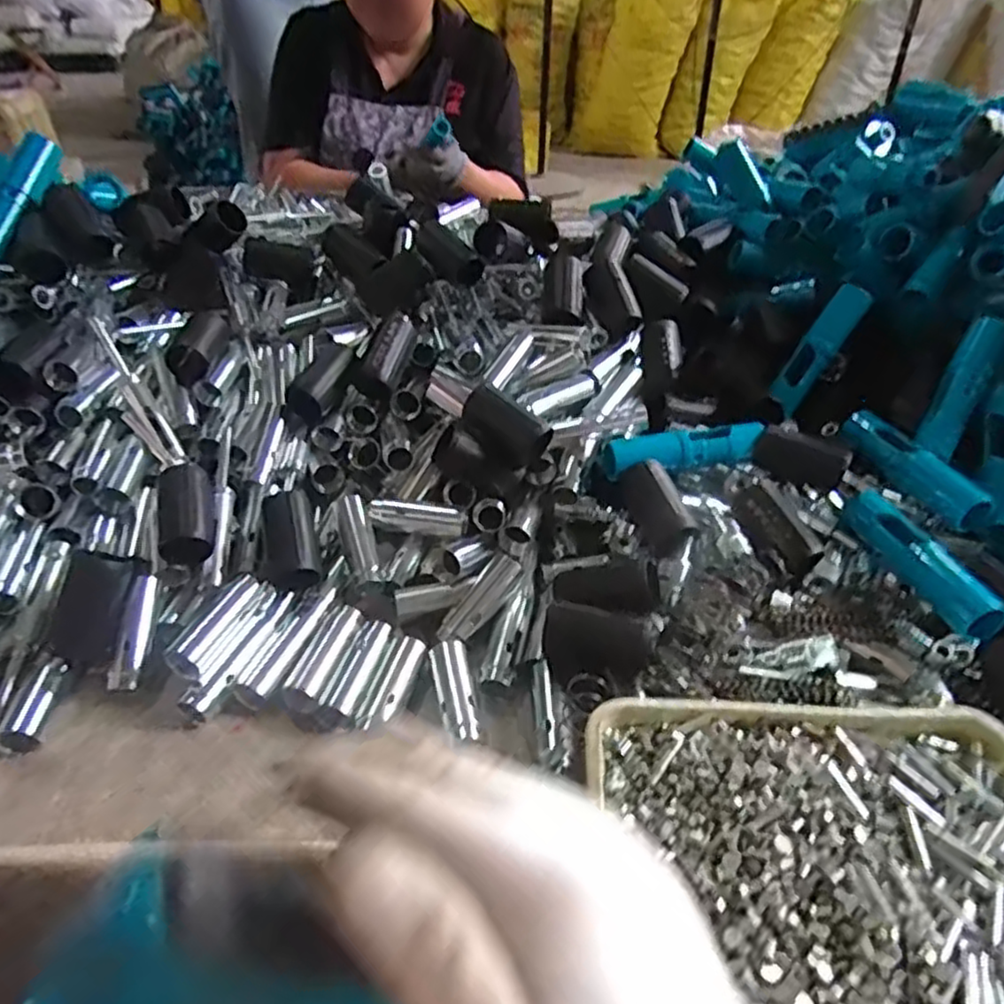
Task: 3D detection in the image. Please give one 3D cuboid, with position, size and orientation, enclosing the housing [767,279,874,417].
[{"bbox_3d":[0.267,-0.129,0.598,0.030,0.117,0.025,39,11,38],"label":"housing"}]

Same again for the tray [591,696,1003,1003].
[{"bbox_3d":[0.141,0.159,0.309,0.203,0.045,0.143,0,39,0],"label":"tray"}]

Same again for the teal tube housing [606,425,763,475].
[{"bbox_3d":[0.132,-0.039,0.518,0.115,0.024,0.026,-9,40,-11],"label":"teal tube housing"}]

